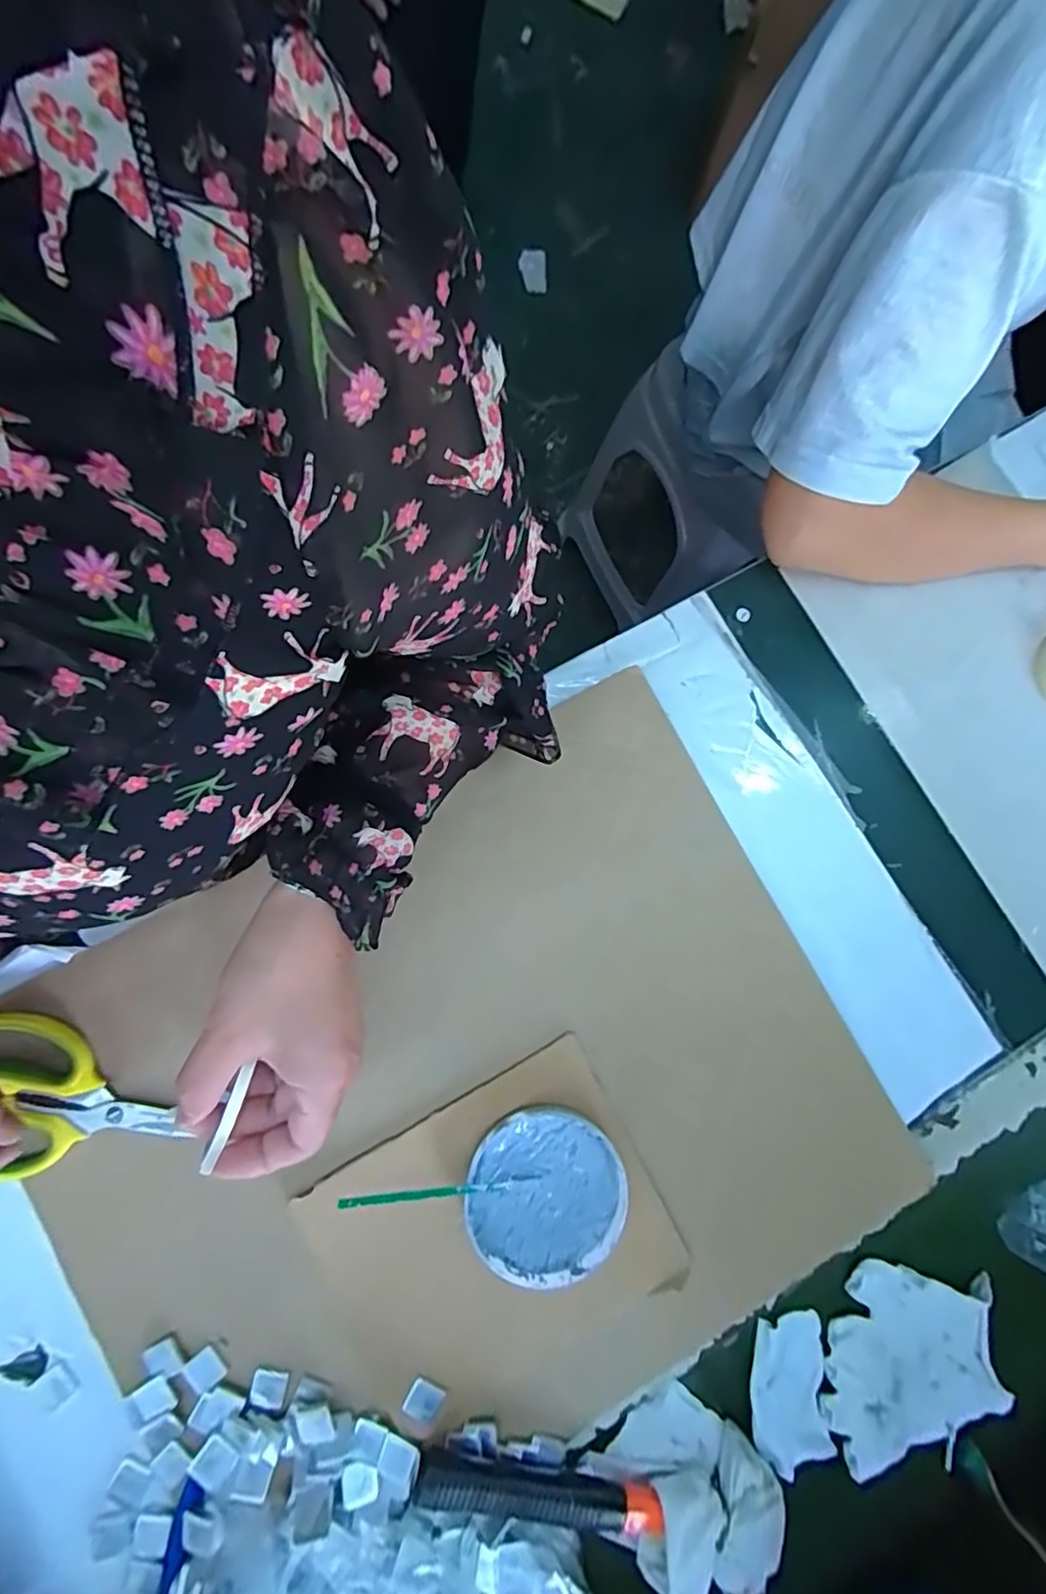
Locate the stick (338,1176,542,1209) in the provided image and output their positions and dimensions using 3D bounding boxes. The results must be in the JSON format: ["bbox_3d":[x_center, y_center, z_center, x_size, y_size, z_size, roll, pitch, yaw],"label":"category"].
[{"bbox_3d":[-0.048,0.240,0.377,0.126,0.008,0.007,9,79,-24],"label":"stick"}]

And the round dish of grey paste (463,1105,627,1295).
[{"bbox_3d":[0.014,0.252,0.393,0.098,0.015,0.098,1,84,-6],"label":"round dish of grey paste"}]

